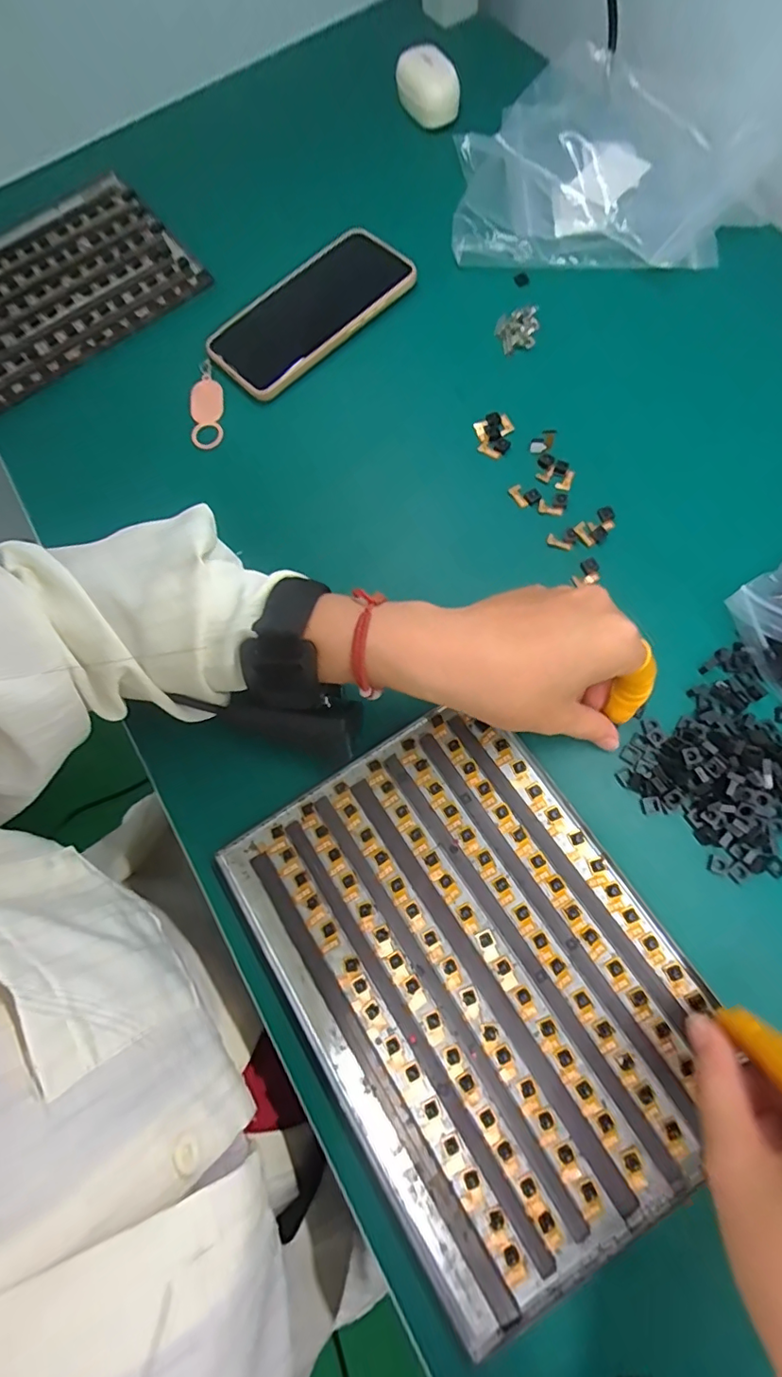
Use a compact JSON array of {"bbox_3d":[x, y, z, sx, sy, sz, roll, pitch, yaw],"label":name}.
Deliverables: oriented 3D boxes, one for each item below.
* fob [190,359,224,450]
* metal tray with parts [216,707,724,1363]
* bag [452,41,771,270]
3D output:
[{"bbox_3d":[-0.137,-0.215,0.397,0.021,0.012,0.074,-5,73,5],"label":"fob"},{"bbox_3d":[0.042,0.145,0.275,0.181,0.016,0.244,-32,76,-7],"label":"metal tray with parts"},{"bbox_3d":[0.169,-0.413,0.413,0.227,0.037,0.199,8,74,9],"label":"bag"}]

